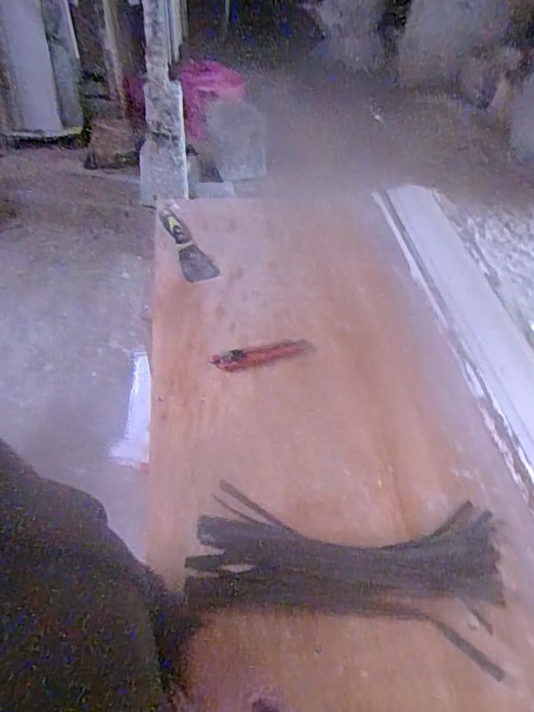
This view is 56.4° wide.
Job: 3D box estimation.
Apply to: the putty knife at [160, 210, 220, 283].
[{"bbox_3d":[-0.137,-0.197,0.883,0.056,0.033,0.176,-16,52,-18],"label":"putty knife"}]

